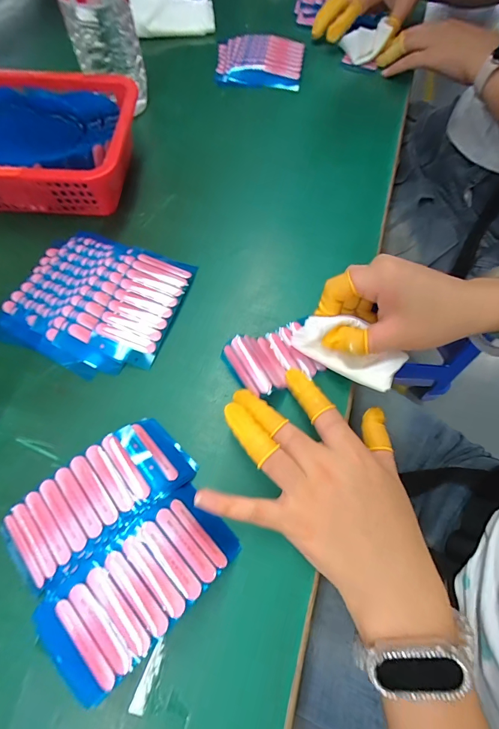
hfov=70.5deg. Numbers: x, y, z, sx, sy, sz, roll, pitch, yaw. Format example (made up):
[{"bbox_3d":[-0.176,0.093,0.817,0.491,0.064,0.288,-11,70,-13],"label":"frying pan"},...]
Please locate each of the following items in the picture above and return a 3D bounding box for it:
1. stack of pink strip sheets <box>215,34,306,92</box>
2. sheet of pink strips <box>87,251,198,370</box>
[{"bbox_3d":[0.016,-0.421,0.484,0.119,0.022,0.097,-1,65,-3],"label":"stack of pink strip sheets"},{"bbox_3d":[-0.091,-0.055,0.315,0.052,0.018,0.113,17,66,7],"label":"sheet of pink strips"}]

